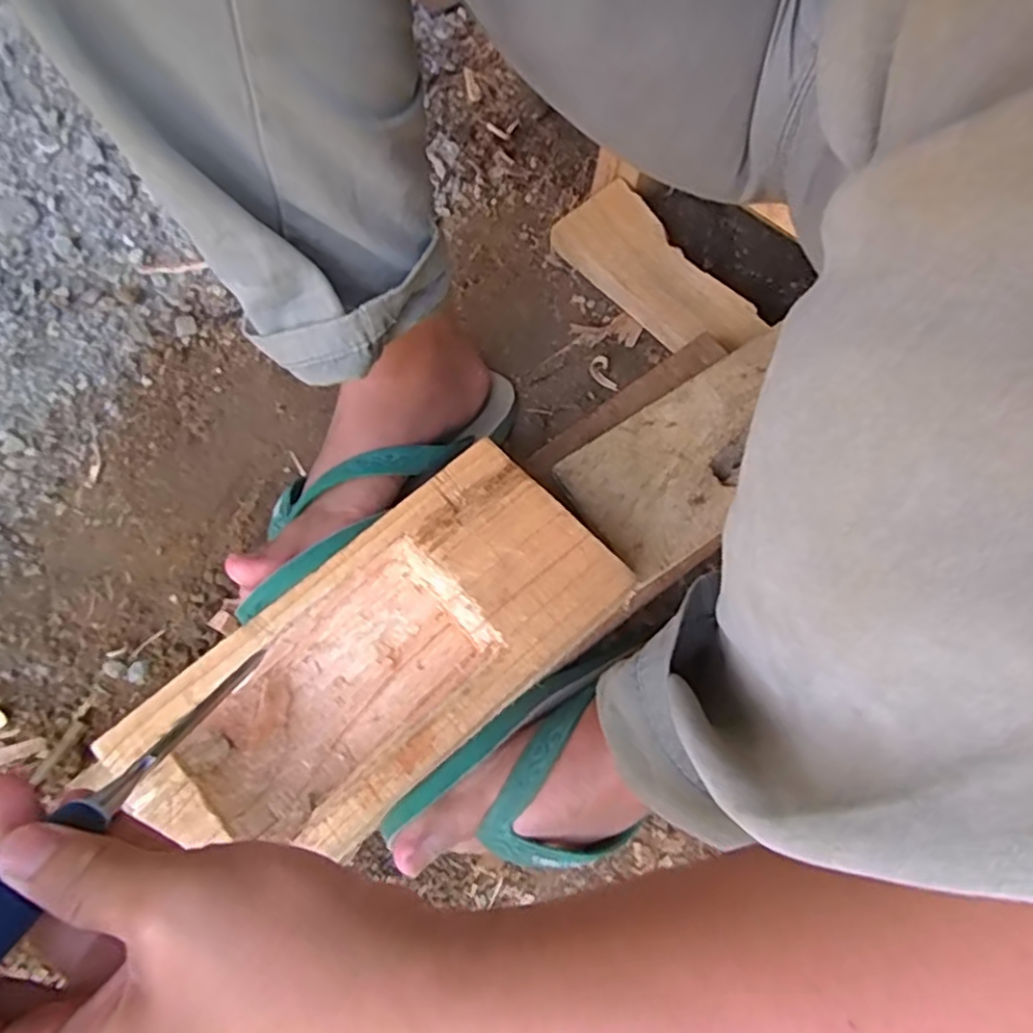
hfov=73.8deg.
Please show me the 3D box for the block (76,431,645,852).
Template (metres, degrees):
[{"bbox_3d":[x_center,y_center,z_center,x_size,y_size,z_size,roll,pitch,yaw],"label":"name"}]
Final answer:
[{"bbox_3d":[-0.070,0.076,0.363,0.251,0.049,0.121,-36,70,-7],"label":"block"}]

